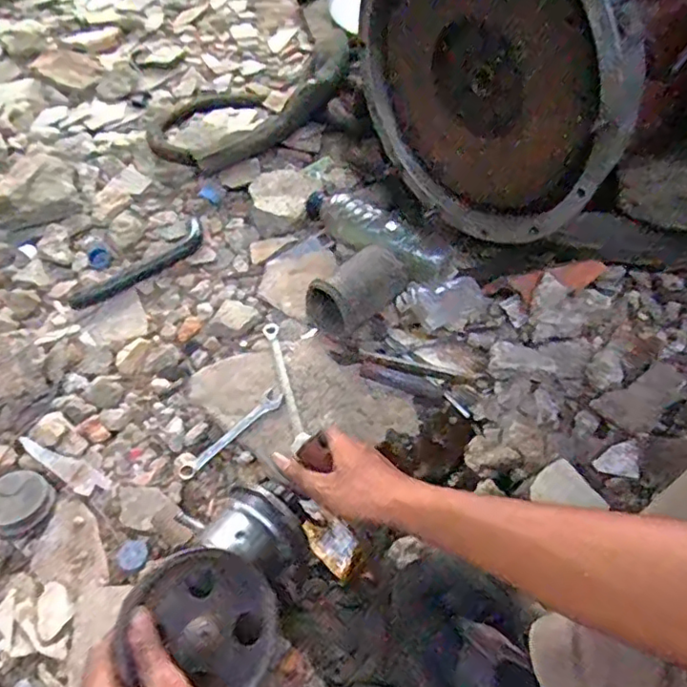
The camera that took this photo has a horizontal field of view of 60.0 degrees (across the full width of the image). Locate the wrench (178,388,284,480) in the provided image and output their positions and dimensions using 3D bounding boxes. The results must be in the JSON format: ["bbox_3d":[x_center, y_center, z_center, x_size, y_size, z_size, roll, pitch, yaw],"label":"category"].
[{"bbox_3d":[-0.134,0.107,0.709,0.147,0.019,0.026,-36,64,-19],"label":"wrench"}]

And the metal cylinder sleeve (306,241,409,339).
[{"bbox_3d":[0.022,-0.069,0.757,0.133,0.068,0.075,-36,64,-19],"label":"metal cylinder sleeve"}]

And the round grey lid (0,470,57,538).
[{"bbox_3d":[-0.364,0.179,0.664,0.070,0.033,0.072,-1,58,1],"label":"round grey lid"}]

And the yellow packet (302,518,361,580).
[{"bbox_3d":[-0.012,0.211,0.633,0.041,0.013,0.069,-41,66,-21],"label":"yellow packet"}]

